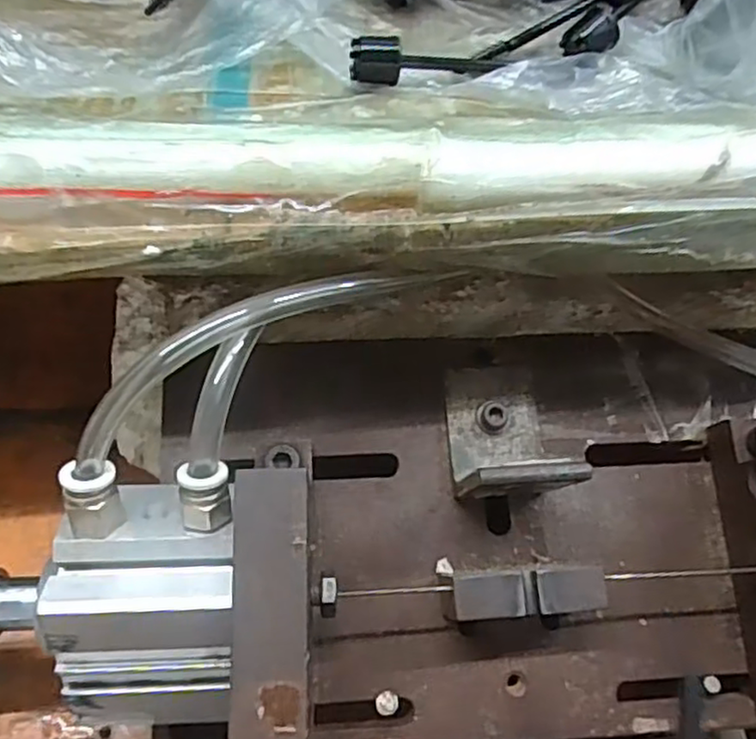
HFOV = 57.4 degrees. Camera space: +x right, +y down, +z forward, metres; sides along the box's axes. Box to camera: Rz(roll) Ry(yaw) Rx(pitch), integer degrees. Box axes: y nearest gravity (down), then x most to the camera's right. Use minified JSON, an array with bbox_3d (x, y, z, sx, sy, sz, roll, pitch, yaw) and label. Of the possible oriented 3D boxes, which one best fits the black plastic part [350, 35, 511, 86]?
[{"bbox_3d":[0.018,-0.105,0.234,0.054,0.014,0.010,-4,57,-6],"label":"black plastic part"}]

